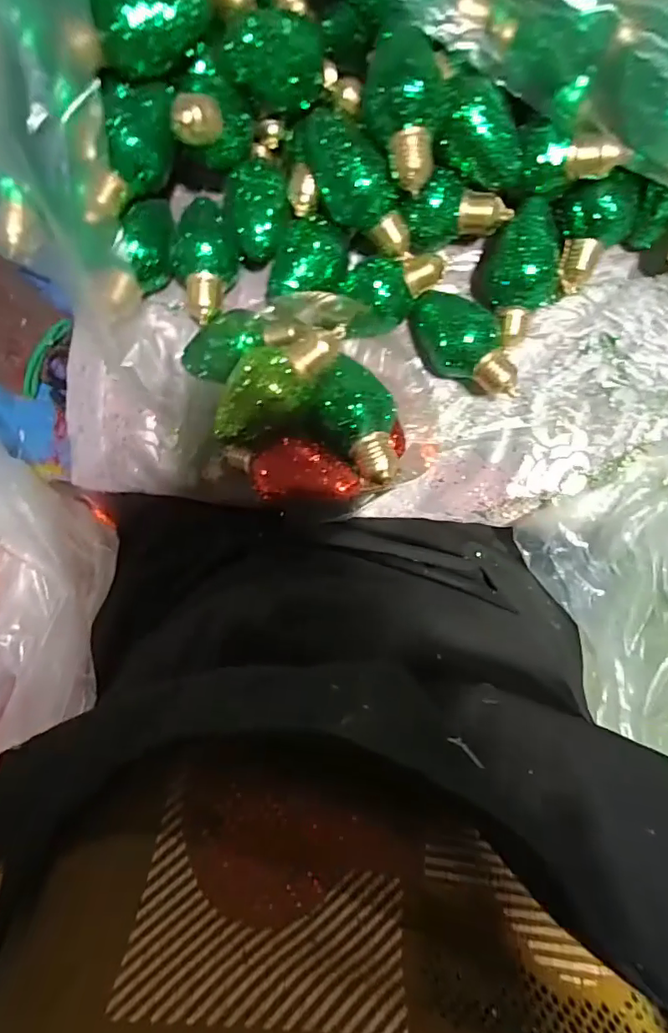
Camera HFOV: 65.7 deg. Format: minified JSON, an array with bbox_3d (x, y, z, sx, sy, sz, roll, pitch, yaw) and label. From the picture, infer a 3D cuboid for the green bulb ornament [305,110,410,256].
[{"bbox_3d":[0.015,-0.225,0.352,0.044,0.042,0.102,-39,106,3],"label":"green bulb ornament"}]

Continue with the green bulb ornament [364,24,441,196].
[{"bbox_3d":[0.042,-0.255,0.335,0.043,0.050,0.090,1,92,2],"label":"green bulb ornament"}]

